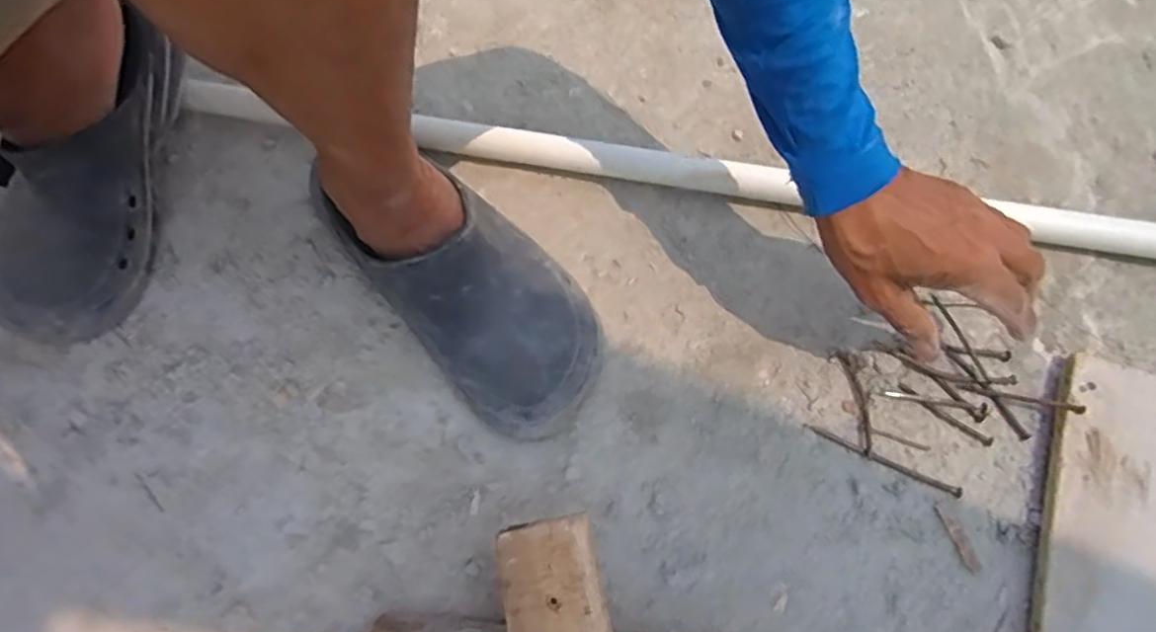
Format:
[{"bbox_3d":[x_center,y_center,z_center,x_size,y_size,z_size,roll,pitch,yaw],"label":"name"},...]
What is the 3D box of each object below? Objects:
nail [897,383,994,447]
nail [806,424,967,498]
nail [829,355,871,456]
[{"bbox_3d":[0.255,0.069,0.476,0.071,0.005,0.008,32,70,14],"label":"nail"},{"bbox_3d":[0.207,0.097,0.464,0.106,0.004,0.007,25,68,11],"label":"nail"},{"bbox_3d":[0.195,0.060,0.477,0.015,0.004,0.072,-9,66,-3],"label":"nail"}]

